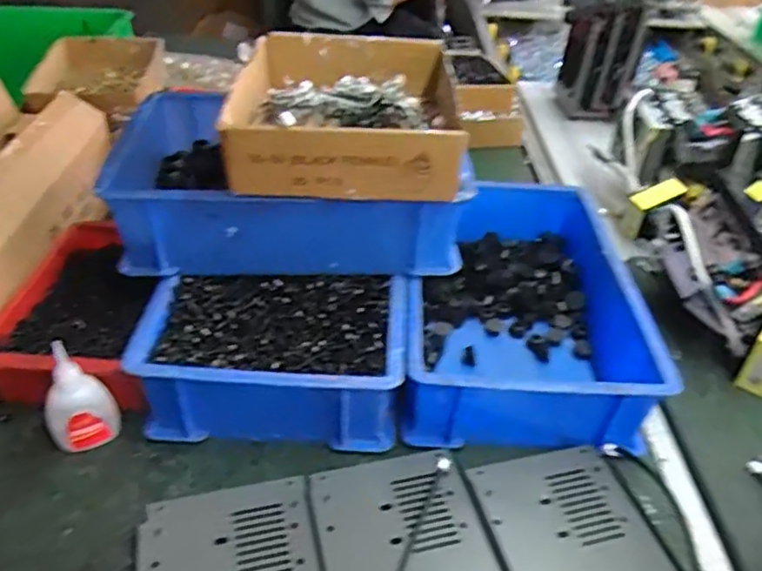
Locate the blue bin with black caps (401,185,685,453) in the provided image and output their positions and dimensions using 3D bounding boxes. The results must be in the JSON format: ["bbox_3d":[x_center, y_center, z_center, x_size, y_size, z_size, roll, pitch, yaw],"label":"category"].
[{"bbox_3d":[0.119,0.006,0.583,0.198,0.085,0.309,4,39,-1],"label":"blue bin with black caps"}]

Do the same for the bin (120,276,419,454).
[{"bbox_3d":[-0.080,0.056,0.499,0.205,0.075,0.126,4,39,-1],"label":"bin"}]

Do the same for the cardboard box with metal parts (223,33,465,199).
[{"bbox_3d":[-0.029,-0.155,0.527,0.171,0.054,0.224,3,39,-2],"label":"cardboard box with metal parts"}]

